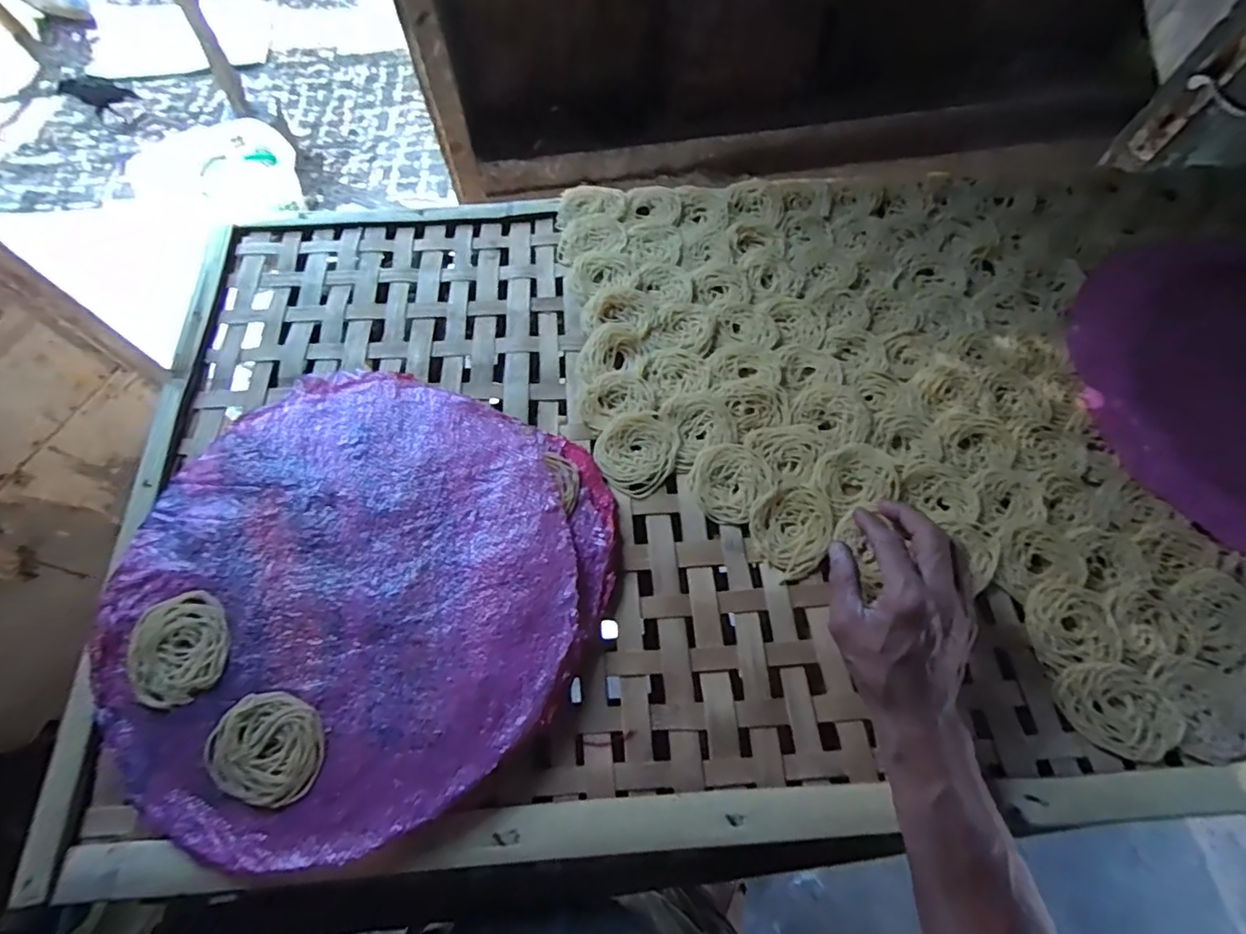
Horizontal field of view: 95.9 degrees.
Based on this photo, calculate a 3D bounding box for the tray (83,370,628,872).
[{"bbox_3d":[-0.196,0.088,0.433,0.343,0.044,0.343,0,65,1],"label":"tray"}]

